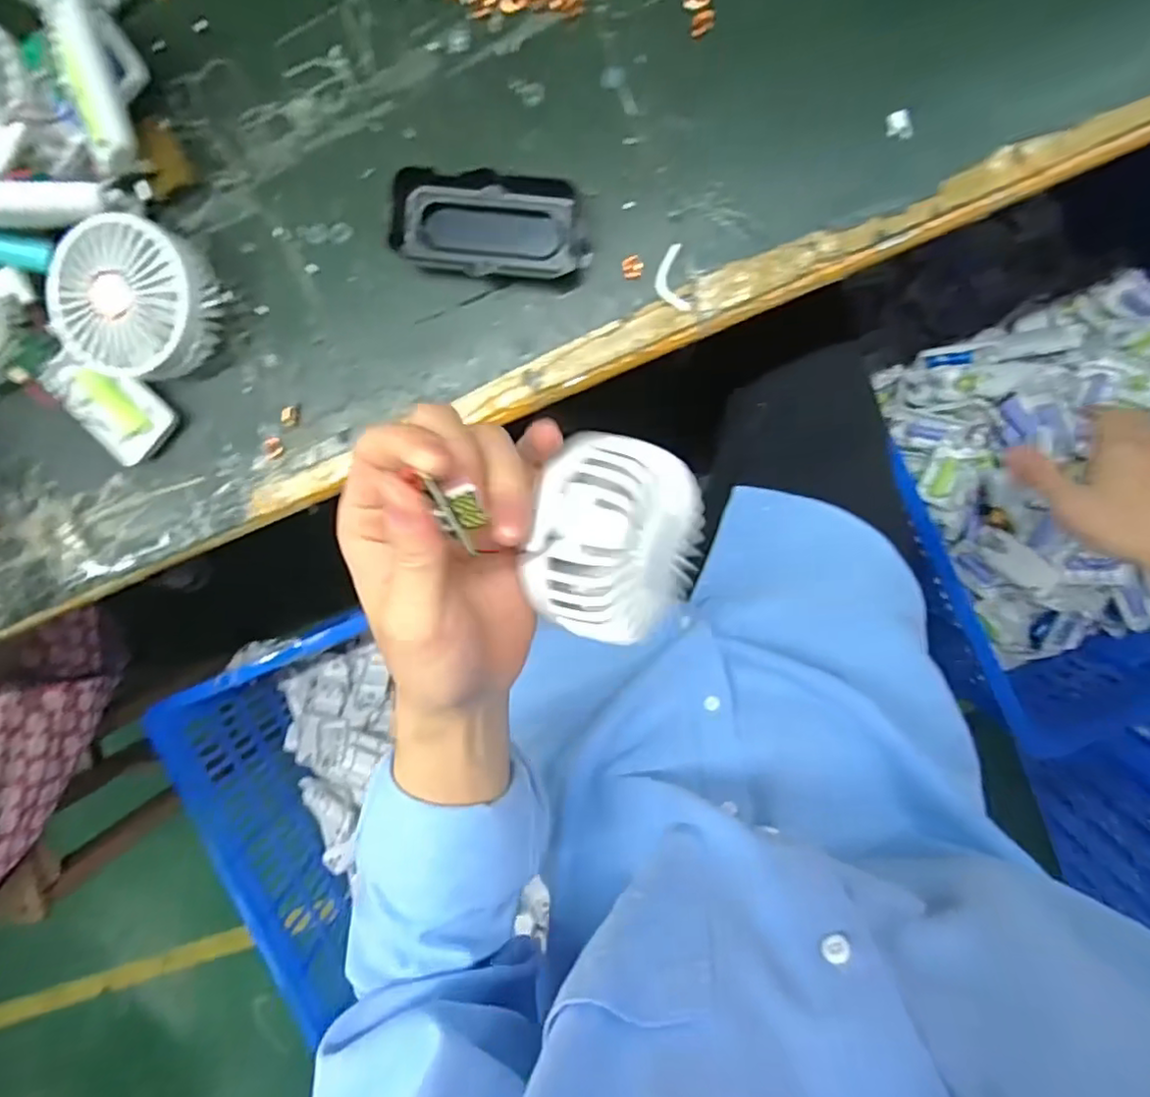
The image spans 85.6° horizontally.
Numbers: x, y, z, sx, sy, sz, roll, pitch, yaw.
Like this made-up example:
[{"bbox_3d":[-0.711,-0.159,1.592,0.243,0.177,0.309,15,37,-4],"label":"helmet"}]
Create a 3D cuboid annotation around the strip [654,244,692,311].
[{"bbox_3d":[0.055,-0.154,0.356,0.018,0.004,0.036,-11,98,6],"label":"strip"}]

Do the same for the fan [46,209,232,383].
[{"bbox_3d":[-0.255,-0.145,0.368,0.083,0.045,0.085,1,98,6],"label":"fan"}]

